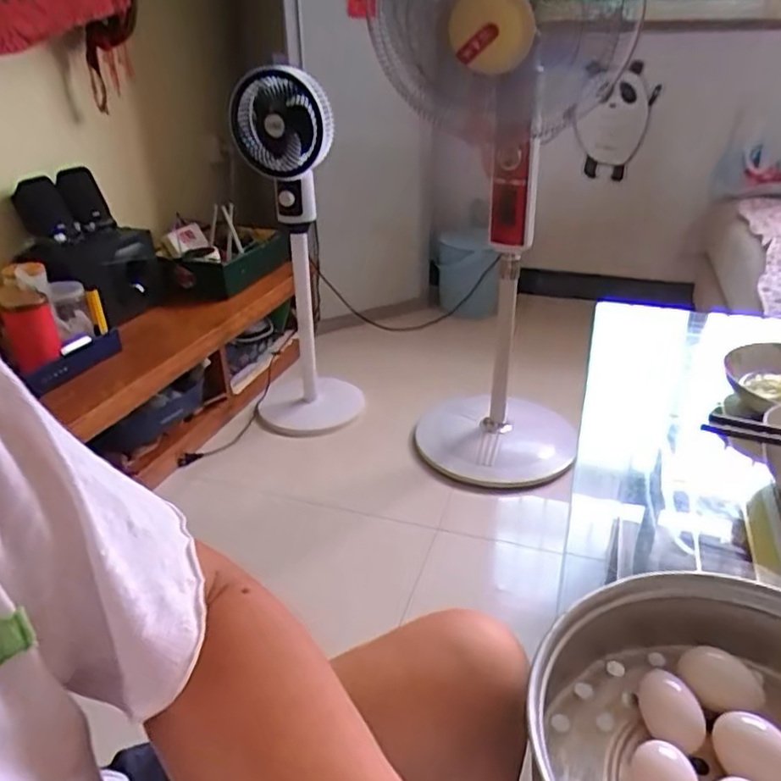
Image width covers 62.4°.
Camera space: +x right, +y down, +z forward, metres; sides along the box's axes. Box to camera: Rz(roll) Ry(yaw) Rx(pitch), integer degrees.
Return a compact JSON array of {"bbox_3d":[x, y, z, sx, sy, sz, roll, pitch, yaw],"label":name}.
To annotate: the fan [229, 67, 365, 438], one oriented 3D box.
[{"bbox_3d":[-0.226,-0.302,1.567,0.264,0.819,0.256,-5,30,-6],"label":"fan"}]

